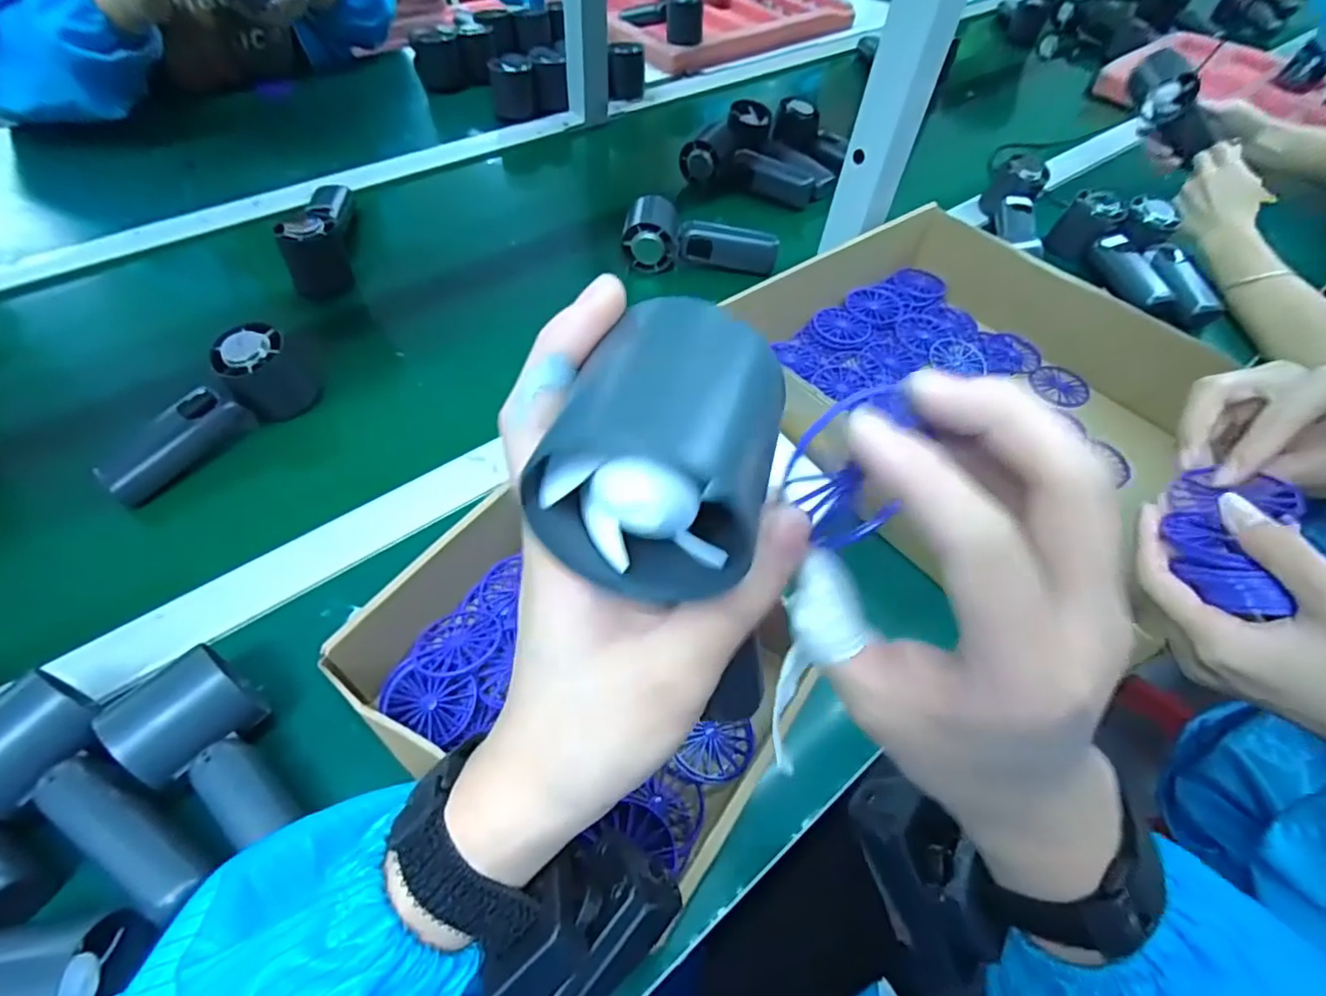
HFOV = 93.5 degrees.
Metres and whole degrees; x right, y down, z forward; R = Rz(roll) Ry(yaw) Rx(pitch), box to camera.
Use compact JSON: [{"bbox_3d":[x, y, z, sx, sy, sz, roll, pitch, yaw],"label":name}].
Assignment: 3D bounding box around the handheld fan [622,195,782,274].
[{"bbox_3d":[0.038,-0.263,0.632,0.149,0.041,0.068,4,54,-2],"label":"handheld fan"}]

